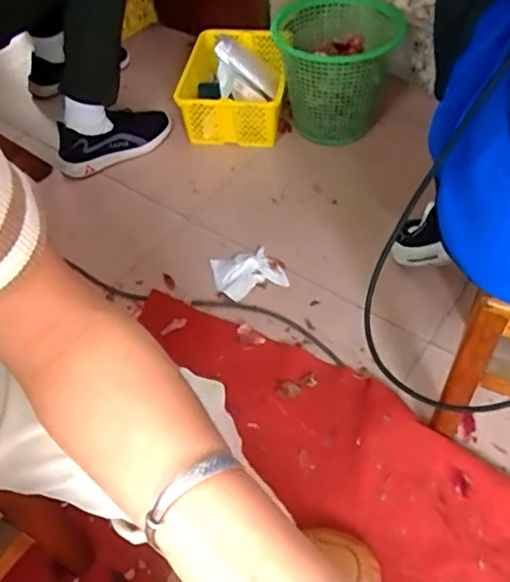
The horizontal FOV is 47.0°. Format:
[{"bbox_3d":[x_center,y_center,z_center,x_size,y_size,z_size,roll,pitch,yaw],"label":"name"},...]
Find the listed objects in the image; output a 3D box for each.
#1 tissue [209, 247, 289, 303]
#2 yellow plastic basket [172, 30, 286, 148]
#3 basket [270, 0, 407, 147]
[{"bbox_3d":[-0.013,-0.032,1.006,0.110,0.015,0.096,-19,52,-11],"label":"tissue"},{"bbox_3d":[-0.045,-0.441,1.269,0.225,0.120,0.279,2,51,6],"label":"yellow plastic basket"},{"bbox_3d":[0.168,-0.441,1.201,0.241,0.214,0.253,0,51,5],"label":"basket"}]

